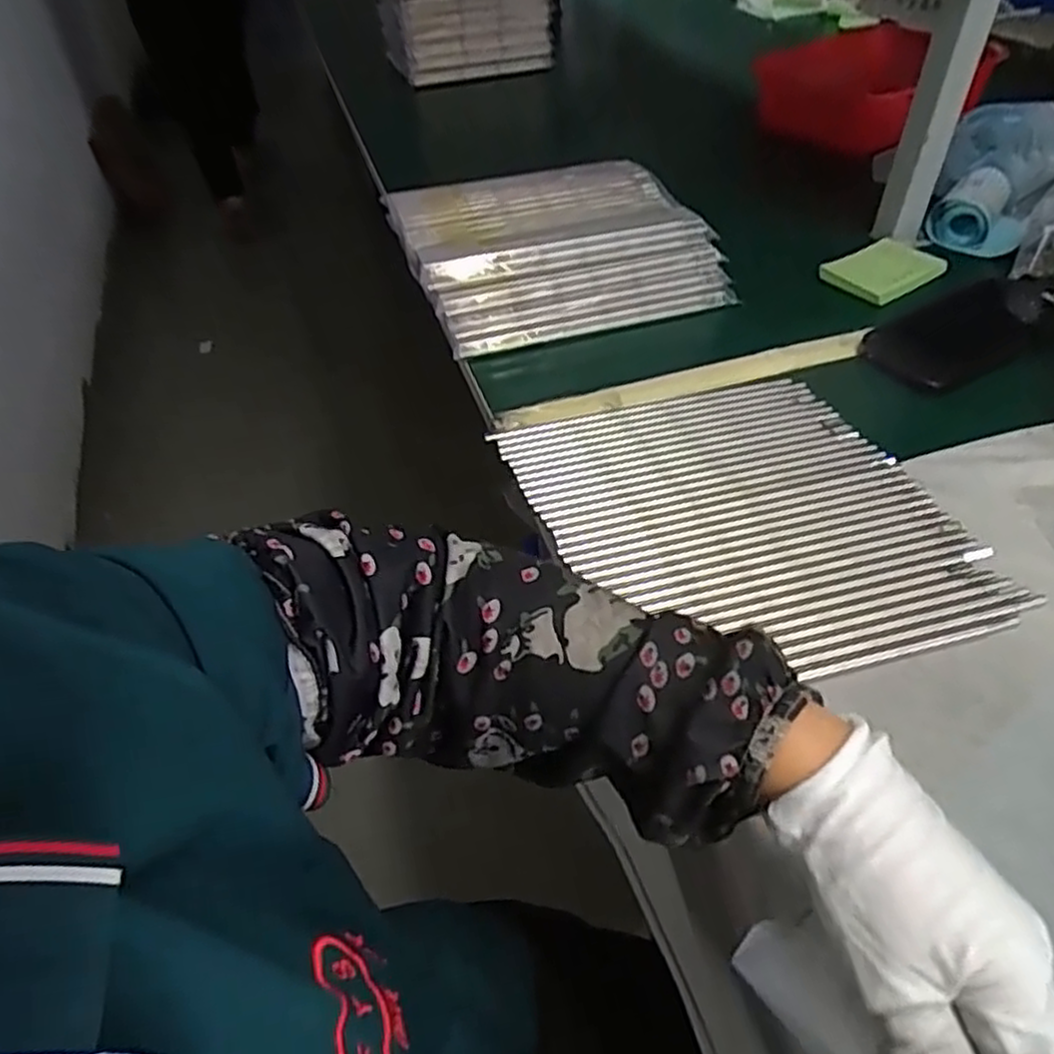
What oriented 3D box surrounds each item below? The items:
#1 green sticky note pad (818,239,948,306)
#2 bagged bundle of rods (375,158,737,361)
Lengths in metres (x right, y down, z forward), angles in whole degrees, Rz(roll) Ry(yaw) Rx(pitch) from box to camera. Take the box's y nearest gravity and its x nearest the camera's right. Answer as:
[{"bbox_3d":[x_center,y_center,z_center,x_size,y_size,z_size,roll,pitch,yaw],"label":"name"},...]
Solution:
[{"bbox_3d":[0.327,-0.237,0.690,0.109,0.008,0.070,-30,51,-24],"label":"green sticky note pad"},{"bbox_3d":[0.022,-0.256,0.686,0.262,0.069,0.198,-14,46,-10],"label":"bagged bundle of rods"}]

